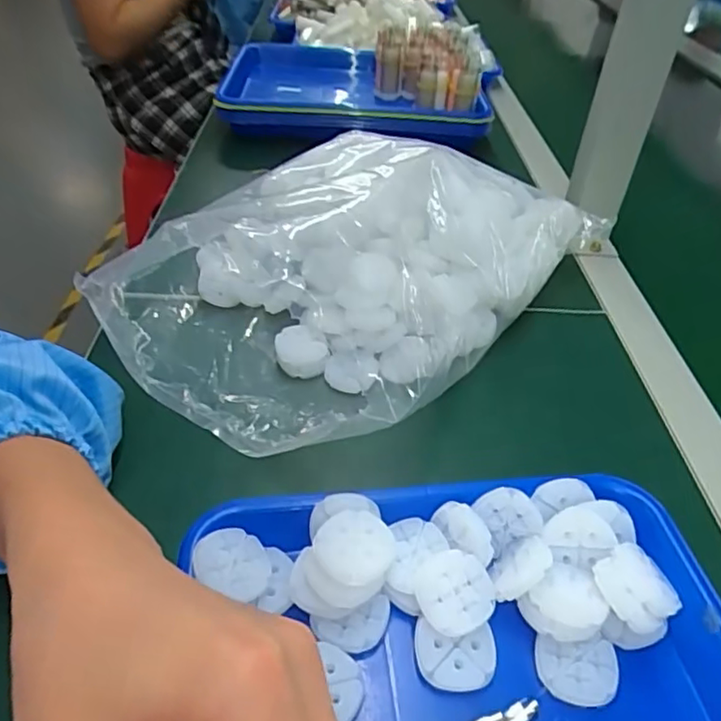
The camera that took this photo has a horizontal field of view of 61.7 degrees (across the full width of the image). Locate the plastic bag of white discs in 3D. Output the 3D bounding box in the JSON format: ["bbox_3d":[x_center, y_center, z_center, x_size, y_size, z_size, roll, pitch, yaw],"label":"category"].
[{"bbox_3d":[-0.004,-0.084,0.451,0.250,0.099,0.336,31,48,28],"label":"plastic bag of white discs"}]

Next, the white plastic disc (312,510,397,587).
[{"bbox_3d":[-0.002,0.085,0.275,0.036,0.005,0.035,7,42,-6],"label":"white plastic disc"}]

